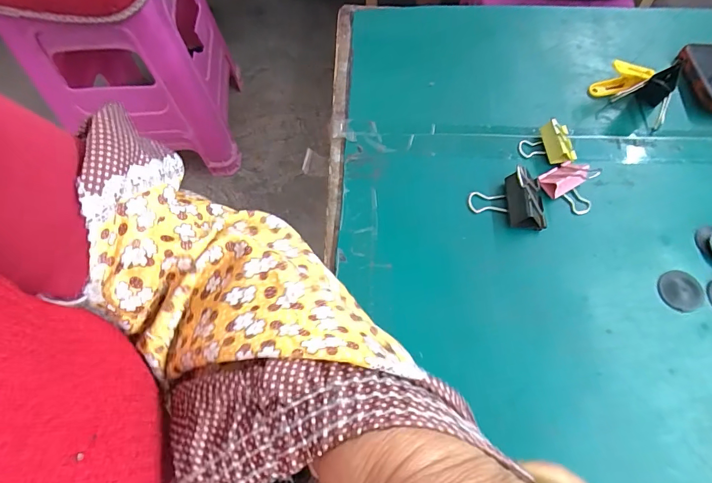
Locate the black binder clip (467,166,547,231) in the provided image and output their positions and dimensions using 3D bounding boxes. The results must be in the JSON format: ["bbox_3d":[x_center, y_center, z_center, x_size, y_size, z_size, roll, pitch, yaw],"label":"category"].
[{"bbox_3d":[0.111,-0.033,0.291,0.052,0.026,0.040,4,65,0],"label":"black binder clip"}]

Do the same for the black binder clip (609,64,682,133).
[{"bbox_3d":[0.247,-0.126,0.330,0.043,0.043,0.027,41,70,16],"label":"black binder clip"}]

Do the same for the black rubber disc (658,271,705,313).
[{"bbox_3d":[0.222,0.034,0.274,0.028,0.004,0.027,1,65,-2],"label":"black rubber disc"}]

